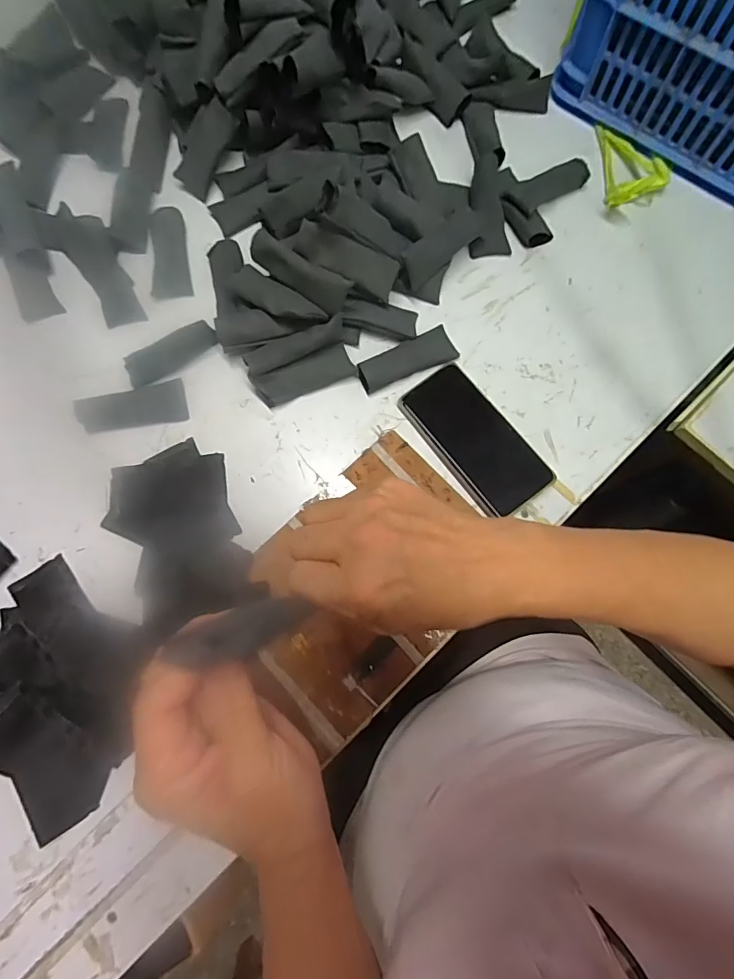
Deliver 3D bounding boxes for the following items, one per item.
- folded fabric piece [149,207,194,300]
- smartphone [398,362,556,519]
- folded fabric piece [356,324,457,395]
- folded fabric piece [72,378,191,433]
[{"bbox_3d":[-0.222,-0.266,0.515,0.040,0.009,0.110,-9,77,-2],"label":"folded fabric piece"},{"bbox_3d":[0.108,-0.051,0.456,0.078,0.014,0.158,-35,80,-7],"label":"smartphone"},{"bbox_3d":[0.041,-0.136,0.469,0.104,0.019,0.038,-25,78,-5],"label":"folded fabric piece"},{"bbox_3d":[-0.242,-0.084,0.470,0.107,0.010,0.044,-13,78,-3],"label":"folded fabric piece"}]

